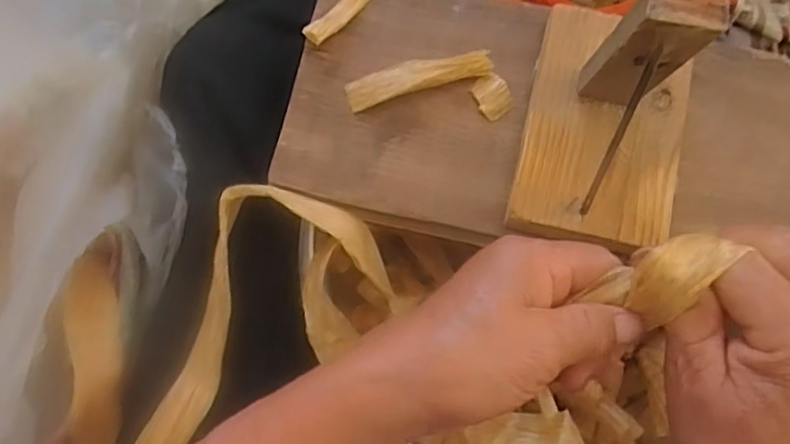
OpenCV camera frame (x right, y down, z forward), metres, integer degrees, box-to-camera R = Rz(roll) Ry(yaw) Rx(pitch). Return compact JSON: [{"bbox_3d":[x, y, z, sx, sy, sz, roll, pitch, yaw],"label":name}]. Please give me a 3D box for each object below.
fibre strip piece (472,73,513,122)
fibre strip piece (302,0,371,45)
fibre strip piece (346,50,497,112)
[{"bbox_3d":[0.060,-0.077,0.375,0.021,0.004,0.027,-22,77,-5],"label":"fibre strip piece"},{"bbox_3d":[-0.034,-0.133,0.385,0.014,0.013,0.060,37,80,9],"label":"fibre strip piece"},{"bbox_3d":[0.015,-0.089,0.375,0.090,0.009,0.021,-17,77,-3],"label":"fibre strip piece"}]

